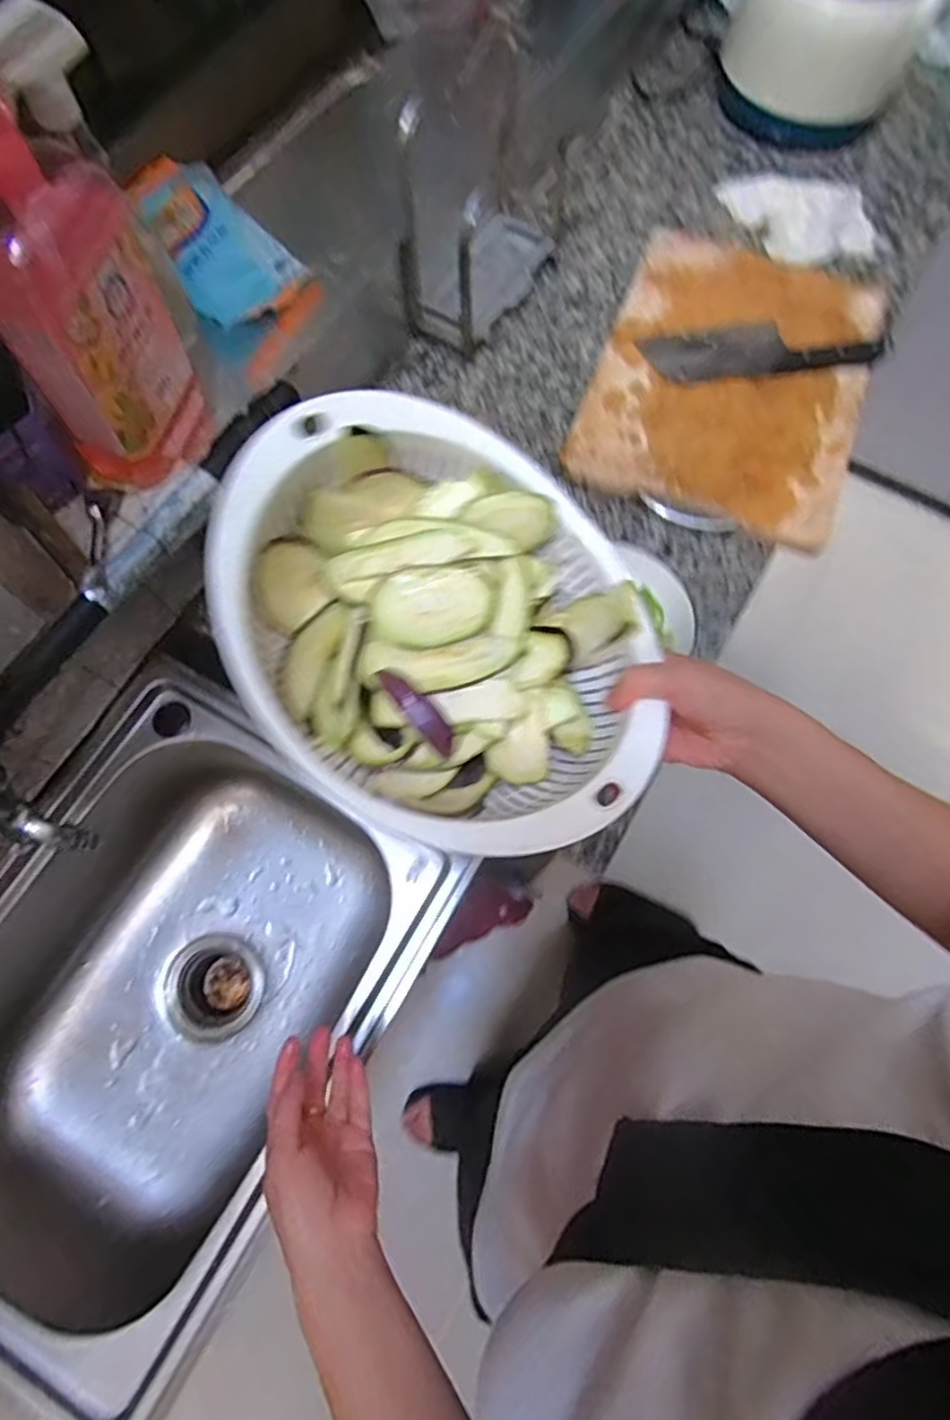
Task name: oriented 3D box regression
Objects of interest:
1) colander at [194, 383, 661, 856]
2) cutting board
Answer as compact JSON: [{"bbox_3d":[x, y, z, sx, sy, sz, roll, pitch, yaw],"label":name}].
[{"bbox_3d":[-0.017,-0.047,0.398,0.273,0.095,0.225,40,76,2],"label":"colander"},{"bbox_3d":[0.298,-0.390,0.765,0.290,0.017,0.395,21,71,6],"label":"cutting board"}]

